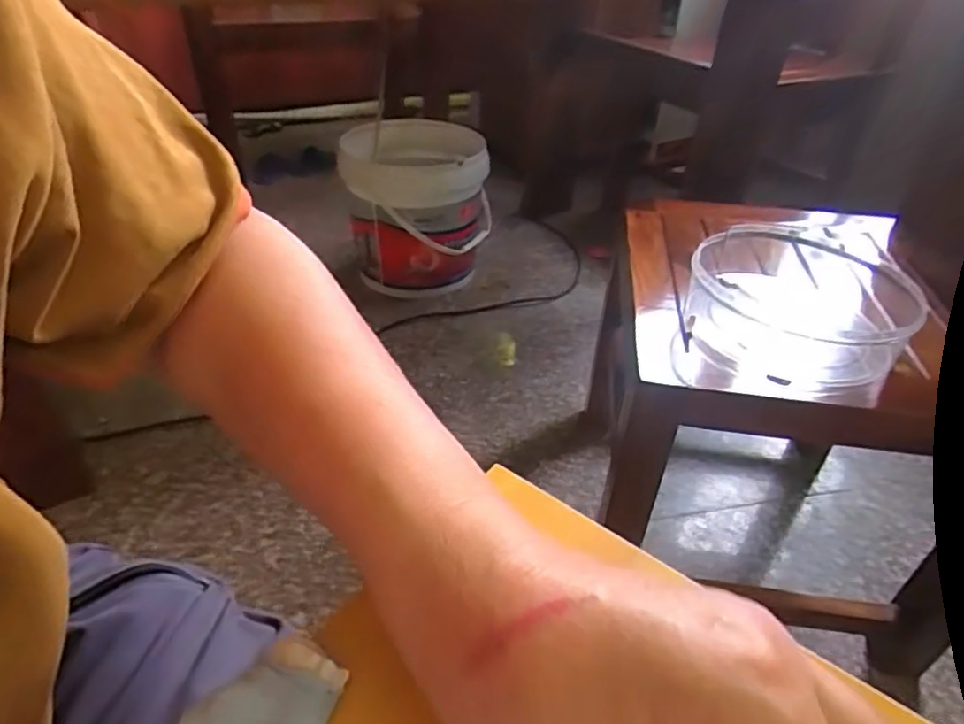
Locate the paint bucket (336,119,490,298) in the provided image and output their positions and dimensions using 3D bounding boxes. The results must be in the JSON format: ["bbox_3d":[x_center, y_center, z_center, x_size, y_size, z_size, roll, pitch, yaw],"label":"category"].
[{"bbox_3d":[-0.140,-0.350,1.380,0.305,0.267,0.295,-1,38,-4],"label":"paint bucket"}]

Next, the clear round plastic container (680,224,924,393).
[{"bbox_3d":[0.305,-0.066,0.617,0.186,0.075,0.179,12,39,13],"label":"clear round plastic container"}]

